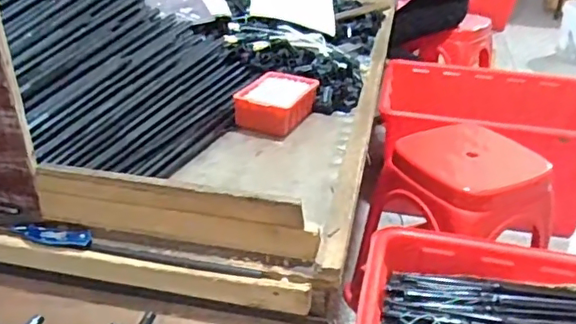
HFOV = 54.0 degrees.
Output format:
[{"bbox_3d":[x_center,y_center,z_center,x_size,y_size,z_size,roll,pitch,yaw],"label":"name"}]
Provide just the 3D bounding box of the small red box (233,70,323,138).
[{"bbox_3d":[-0.021,-0.100,0.949,0.104,0.048,0.158,14,30,19],"label":"small red box"}]

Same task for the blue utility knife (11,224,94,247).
[{"bbox_3d":[-0.265,0.084,0.636,0.092,0.010,0.026,6,28,5],"label":"blue utility knife"}]

